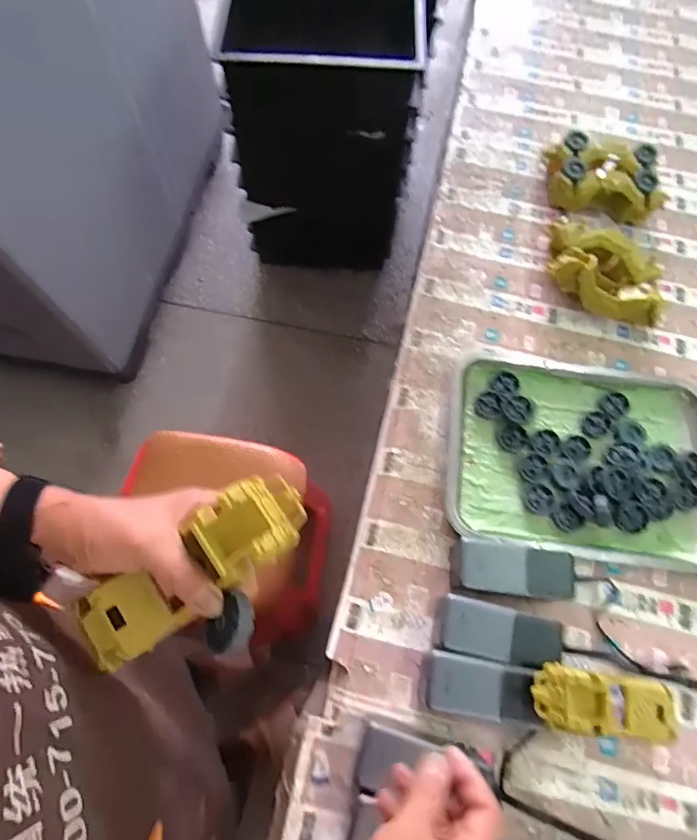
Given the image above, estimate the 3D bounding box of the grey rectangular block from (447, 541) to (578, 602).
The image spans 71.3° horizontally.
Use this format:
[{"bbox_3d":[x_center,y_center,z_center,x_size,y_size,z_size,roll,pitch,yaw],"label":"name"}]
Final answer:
[{"bbox_3d":[0.183,0.173,0.551,0.127,0.048,0.053,7,69,1],"label":"grey rectangular block"}]

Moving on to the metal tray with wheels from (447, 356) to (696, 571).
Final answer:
[{"bbox_3d":[0.305,0.044,0.631,0.352,0.029,0.265,6,67,0],"label":"metal tray with wheels"}]

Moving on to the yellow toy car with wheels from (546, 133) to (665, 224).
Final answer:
[{"bbox_3d":[0.410,-0.394,0.793,0.170,0.067,0.124,15,67,4],"label":"yellow toy car with wheels"}]

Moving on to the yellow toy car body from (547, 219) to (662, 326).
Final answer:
[{"bbox_3d":[0.380,-0.220,0.730,0.172,0.060,0.128,19,68,6],"label":"yellow toy car body"}]

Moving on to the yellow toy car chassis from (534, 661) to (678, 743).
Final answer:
[{"bbox_3d":[0.256,0.283,0.485,0.172,0.056,0.057,17,65,-21],"label":"yellow toy car chassis"}]

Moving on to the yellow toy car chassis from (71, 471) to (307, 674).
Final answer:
[{"bbox_3d":[-0.105,0.099,0.321,0.166,0.030,0.051,-37,72,5],"label":"yellow toy car chassis"}]

